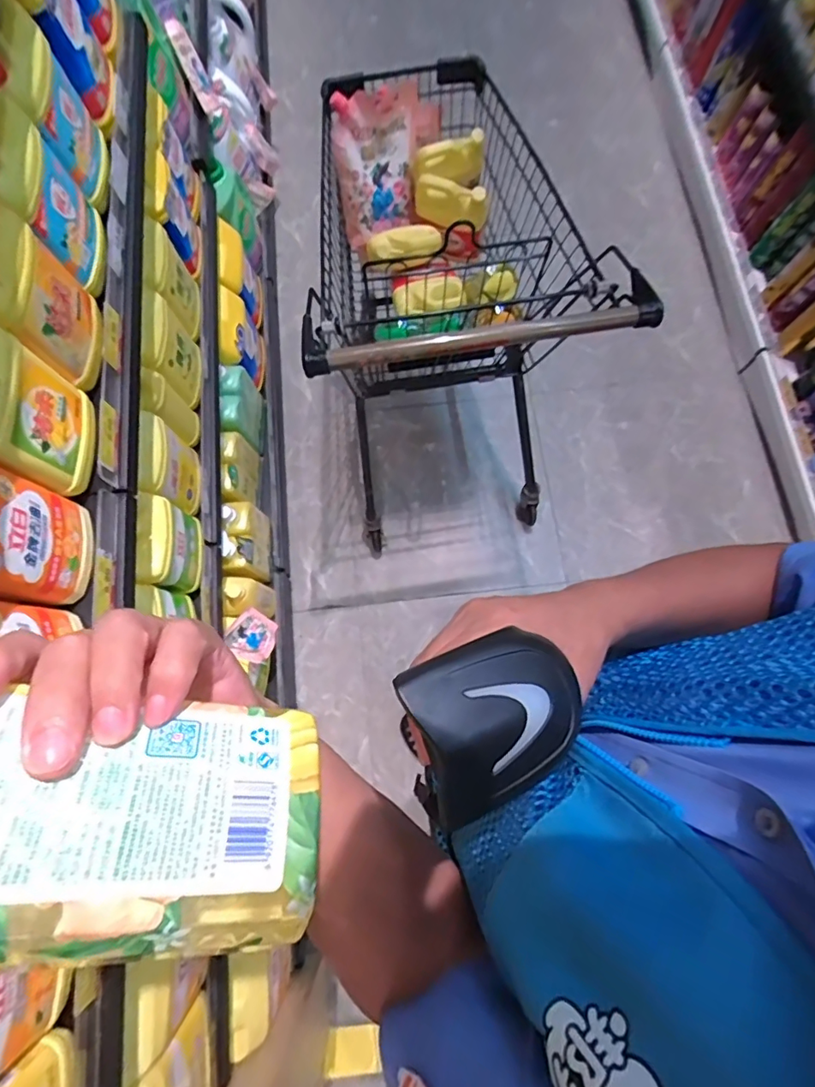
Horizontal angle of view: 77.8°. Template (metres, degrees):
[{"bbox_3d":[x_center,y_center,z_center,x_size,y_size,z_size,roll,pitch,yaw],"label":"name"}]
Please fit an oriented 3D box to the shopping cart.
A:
[{"bbox_3d":[0.064,-0.519,1.121,0.470,0.836,0.798,-7,77,-1],"label":"shopping cart"}]

